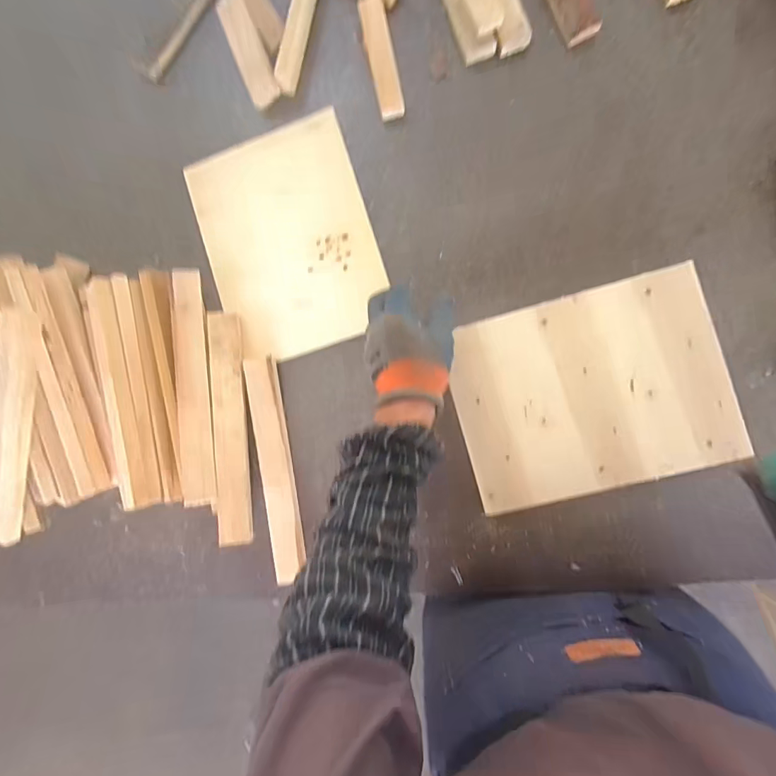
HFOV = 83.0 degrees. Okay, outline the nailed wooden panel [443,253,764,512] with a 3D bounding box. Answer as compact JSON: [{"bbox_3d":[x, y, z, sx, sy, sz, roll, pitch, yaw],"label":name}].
[{"bbox_3d":[0.237,0.006,0.529,0.296,0.028,0.228,-16,86,9],"label":"nailed wooden panel"}]

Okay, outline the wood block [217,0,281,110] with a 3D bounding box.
[{"bbox_3d":[-0.193,-0.471,0.610,0.041,0.019,0.162,-22,86,8],"label":"wood block"}]

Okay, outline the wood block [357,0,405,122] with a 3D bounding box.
[{"bbox_3d":[-0.007,-0.439,0.585,0.035,0.019,0.159,-12,87,9],"label":"wood block"}]

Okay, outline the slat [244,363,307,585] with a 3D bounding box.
[{"bbox_3d":[-0.148,0.107,0.586,0.041,0.021,0.291,-8,88,9],"label":"slat"}]

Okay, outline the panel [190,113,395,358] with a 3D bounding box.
[{"bbox_3d":[-0.137,-0.201,0.595,0.226,0.019,0.303,-18,86,8],"label":"panel"}]

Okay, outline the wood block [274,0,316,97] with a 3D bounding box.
[{"bbox_3d":[-0.122,-0.491,0.597,0.026,0.034,0.164,15,91,9],"label":"wood block"}]

